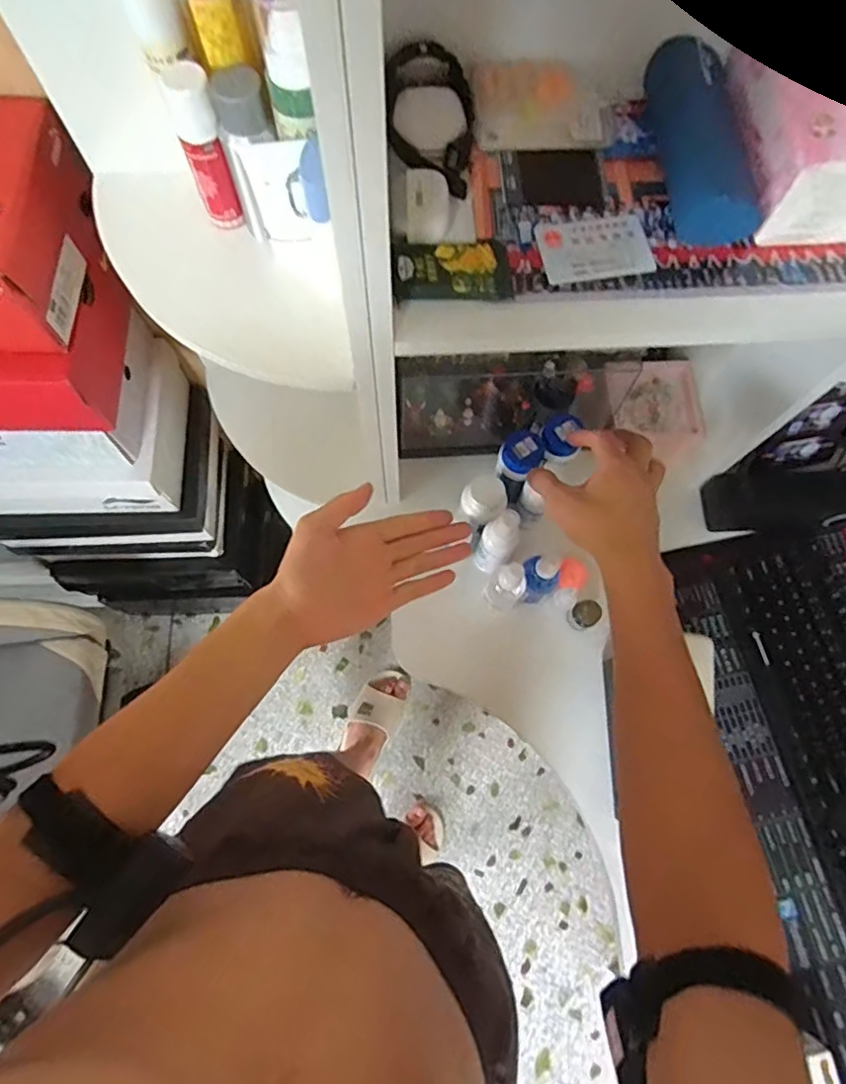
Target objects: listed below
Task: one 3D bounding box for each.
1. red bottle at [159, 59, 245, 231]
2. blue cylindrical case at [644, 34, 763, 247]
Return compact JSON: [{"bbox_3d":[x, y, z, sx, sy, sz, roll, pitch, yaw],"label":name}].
[{"bbox_3d":[-0.168,-0.299,0.458,0.029,0.116,0.037,-22,75,-9],"label":"red bottle"},{"bbox_3d":[0.217,-0.316,0.465,0.056,0.045,0.166,-8,73,-5],"label":"blue cylindrical case"}]

